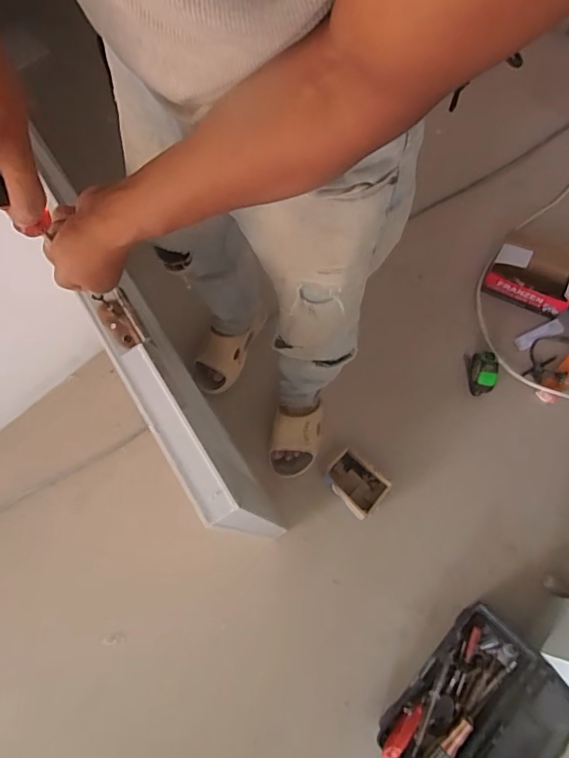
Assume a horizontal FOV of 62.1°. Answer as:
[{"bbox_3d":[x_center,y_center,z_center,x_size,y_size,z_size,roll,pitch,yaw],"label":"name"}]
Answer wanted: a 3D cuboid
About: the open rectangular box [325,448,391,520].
[{"bbox_3d":[0.149,0.223,1.003,0.126,0.069,0.101,40,74,16],"label":"open rectangular box"}]

